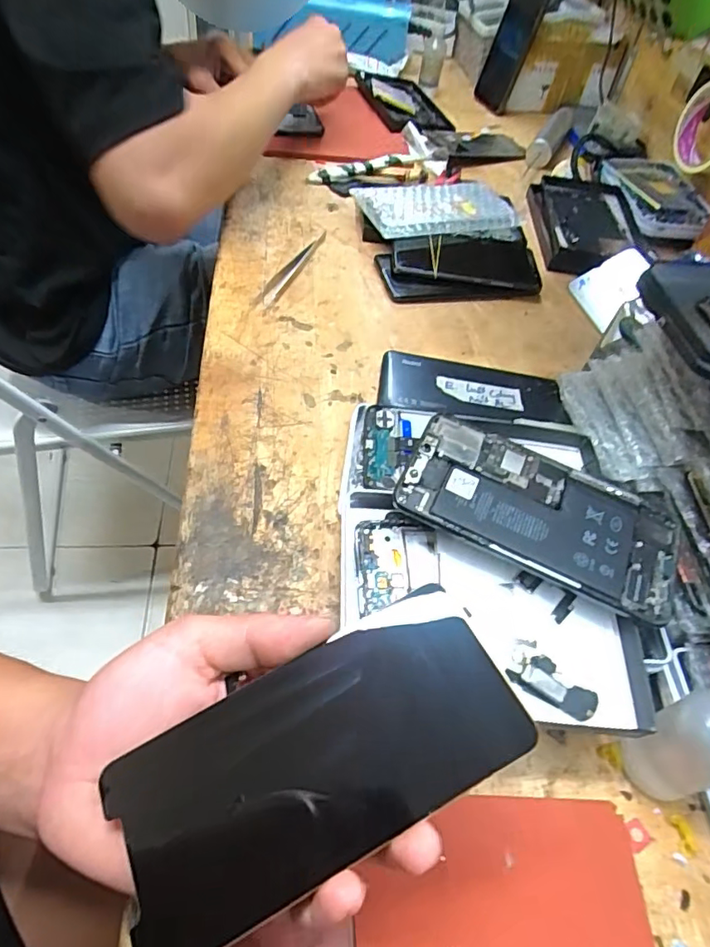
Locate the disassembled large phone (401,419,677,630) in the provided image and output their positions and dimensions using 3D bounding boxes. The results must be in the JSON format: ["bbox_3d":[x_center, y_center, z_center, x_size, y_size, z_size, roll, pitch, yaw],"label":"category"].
[{"bbox_3d":[0.104,0.021,0.308,0.152,0.005,0.074,25,59,8],"label":"disassembled large phone"}]

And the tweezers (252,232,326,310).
[{"bbox_3d":[-0.060,-0.198,0.527,0.016,0.007,0.136,22,53,9],"label":"tweezers"}]

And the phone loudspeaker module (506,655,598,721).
[{"bbox_3d":[0.098,0.104,0.270,0.045,0.009,0.020,24,53,10],"label":"phone loudspeaker module"}]

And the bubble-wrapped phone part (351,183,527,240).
[{"bbox_3d":[0.090,-0.281,0.591,0.172,0.032,0.098,-1,53,-9],"label":"bubble-wrapped phone part"}]

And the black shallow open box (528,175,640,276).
[{"bbox_3d":[0.261,-0.281,0.613,0.104,0.028,0.183,8,52,-2],"label":"black shallow open box"}]

